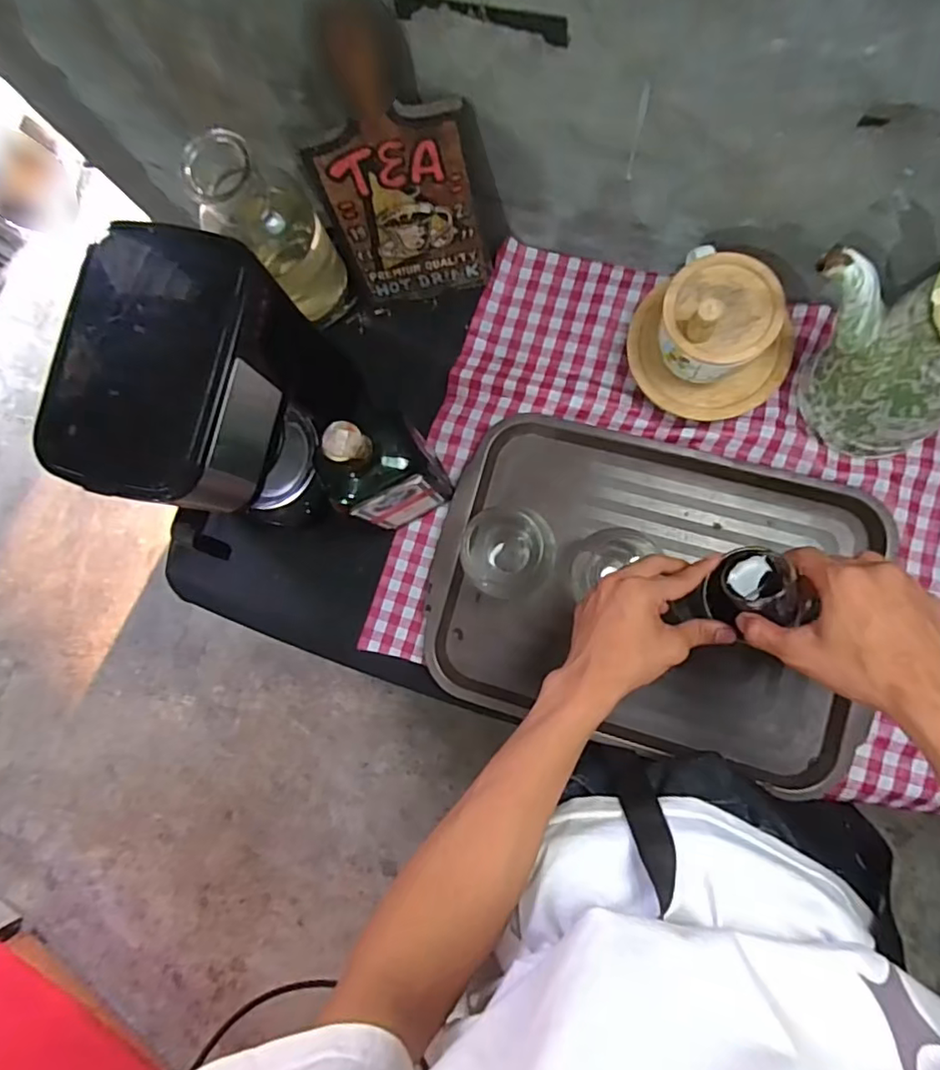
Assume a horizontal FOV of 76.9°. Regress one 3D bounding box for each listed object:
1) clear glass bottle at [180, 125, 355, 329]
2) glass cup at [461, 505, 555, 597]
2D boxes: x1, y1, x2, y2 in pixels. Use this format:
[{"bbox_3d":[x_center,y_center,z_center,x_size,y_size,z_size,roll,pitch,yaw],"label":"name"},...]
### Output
[{"bbox_3d":[-0.188,-0.287,0.583,0.091,0.204,0.088,-1,84,7],"label":"clear glass bottle"},{"bbox_3d":[0.037,0.018,0.599,0.096,0.047,0.088,-1,84,7],"label":"glass cup"}]

